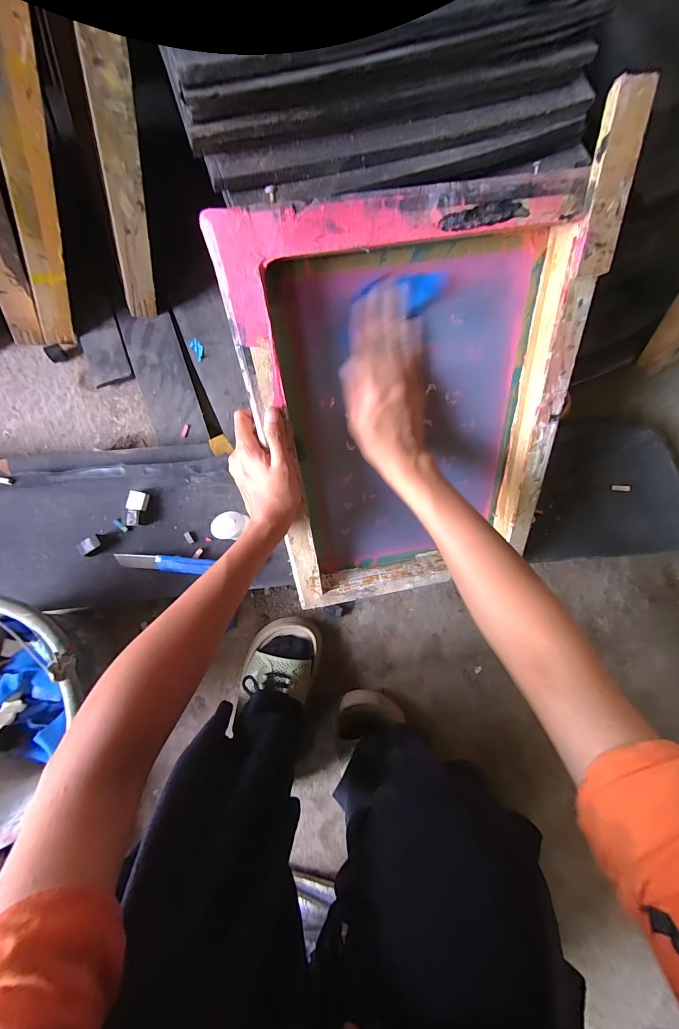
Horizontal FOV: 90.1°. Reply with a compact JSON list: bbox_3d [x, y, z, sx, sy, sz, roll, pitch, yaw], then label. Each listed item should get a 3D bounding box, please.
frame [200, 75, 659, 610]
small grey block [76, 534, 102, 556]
[{"bbox_3d":[0.077,-0.081,0.359,0.303,0.046,0.397,-11,126,-4],"label":"frame"},{"bbox_3d":[-0.334,0.041,0.459,0.031,0.016,0.019,-39,88,-7],"label":"small grey block"}]

